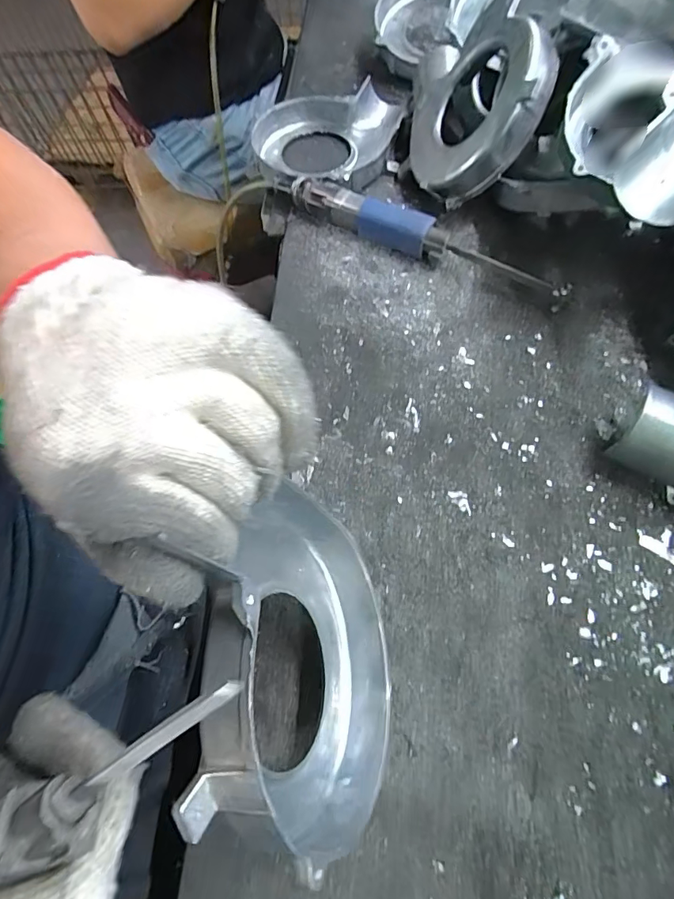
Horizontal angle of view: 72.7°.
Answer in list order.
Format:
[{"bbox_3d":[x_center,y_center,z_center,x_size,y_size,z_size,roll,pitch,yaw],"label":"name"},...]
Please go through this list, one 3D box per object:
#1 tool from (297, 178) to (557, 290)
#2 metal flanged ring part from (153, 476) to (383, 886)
[{"bbox_3d":[0.072,-0.205,0.437,0.265,0.033,0.031,26,69,15],"label":"tool"},{"bbox_3d":[-0.018,0.105,0.232,0.034,0.152,0.150,-16,41,26],"label":"metal flanged ring part"}]

